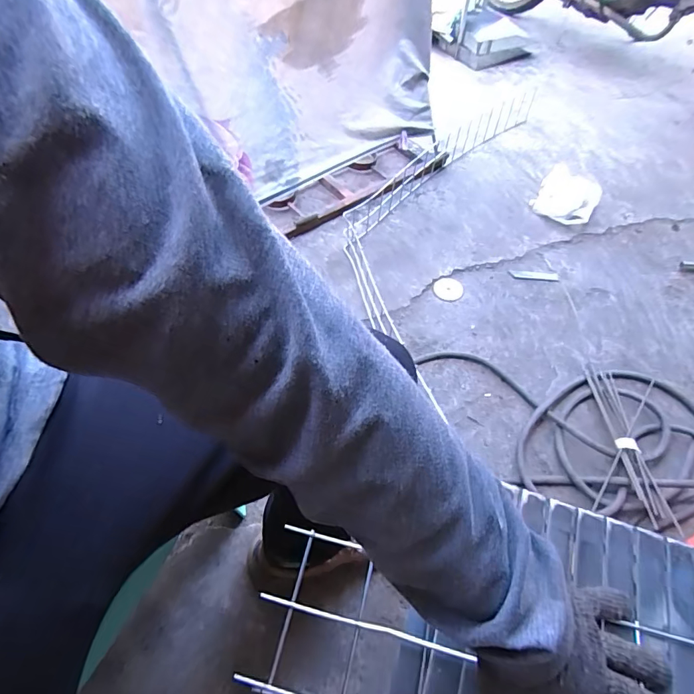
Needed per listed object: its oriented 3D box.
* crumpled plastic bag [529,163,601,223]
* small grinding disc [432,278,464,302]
[{"bbox_3d":[0.647,-0.452,1.278,0.164,0.049,0.244,29,61,16],"label":"crumpled plastic bag"},{"bbox_3d":[0.250,-0.142,1.083,0.072,0.010,0.069,1,58,-1],"label":"small grinding disc"}]

